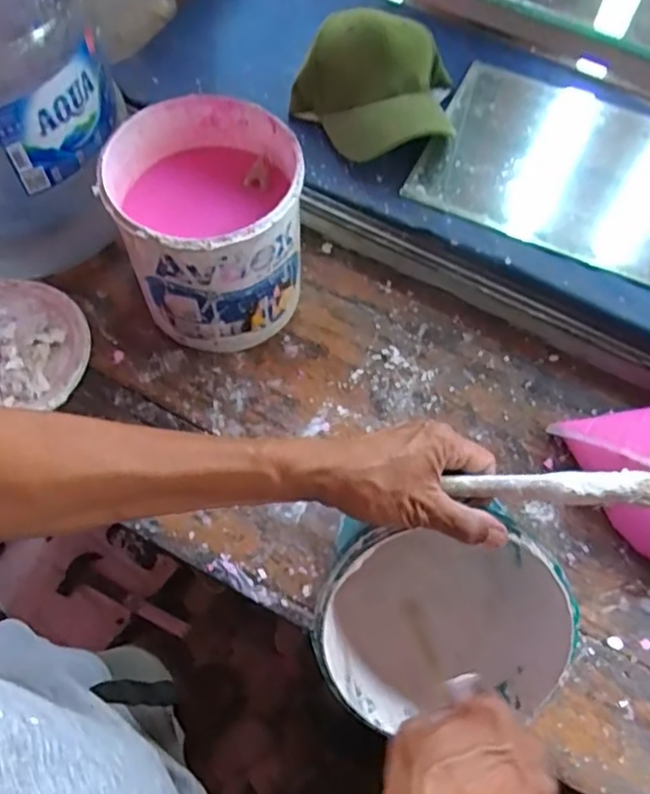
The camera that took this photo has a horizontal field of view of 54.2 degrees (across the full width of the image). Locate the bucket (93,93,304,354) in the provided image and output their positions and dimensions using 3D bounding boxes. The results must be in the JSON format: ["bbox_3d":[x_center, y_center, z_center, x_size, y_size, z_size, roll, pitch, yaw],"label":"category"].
[{"bbox_3d":[-0.115,-0.169,0.655,0.170,0.190,0.178,0,64,-1],"label":"bucket"}]

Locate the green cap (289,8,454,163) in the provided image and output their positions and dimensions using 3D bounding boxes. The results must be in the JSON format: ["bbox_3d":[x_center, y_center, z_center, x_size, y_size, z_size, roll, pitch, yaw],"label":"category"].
[{"bbox_3d":[0.060,-0.375,0.769,0.192,0.091,0.171,2,64,0],"label":"green cap"}]

